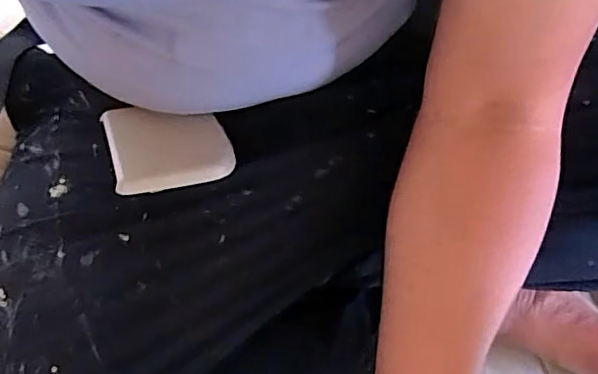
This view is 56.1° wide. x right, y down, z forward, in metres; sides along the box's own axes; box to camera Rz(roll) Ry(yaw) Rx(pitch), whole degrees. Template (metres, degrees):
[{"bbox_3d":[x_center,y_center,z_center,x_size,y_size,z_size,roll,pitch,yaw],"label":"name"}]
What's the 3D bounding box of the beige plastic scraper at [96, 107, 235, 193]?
[{"bbox_3d":[-0.094,-0.032,0.405,0.081,0.007,0.089,-9,46,-20],"label":"beige plastic scraper"}]

